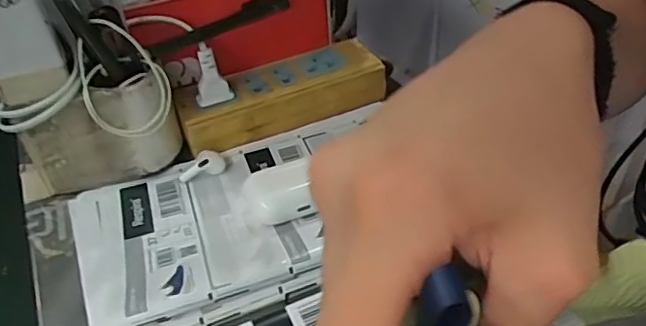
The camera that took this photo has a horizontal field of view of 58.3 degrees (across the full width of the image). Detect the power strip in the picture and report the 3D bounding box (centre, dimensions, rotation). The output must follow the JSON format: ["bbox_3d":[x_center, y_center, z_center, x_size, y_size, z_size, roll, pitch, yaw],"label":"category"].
[{"bbox_3d":[-0.032,-0.052,0.436,0.152,0.034,0.055,-18,42,-15],"label":"power strip"}]

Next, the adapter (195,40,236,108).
[{"bbox_3d":[-0.078,-0.061,0.401,0.024,0.041,0.012,-21,42,-18],"label":"adapter"}]

